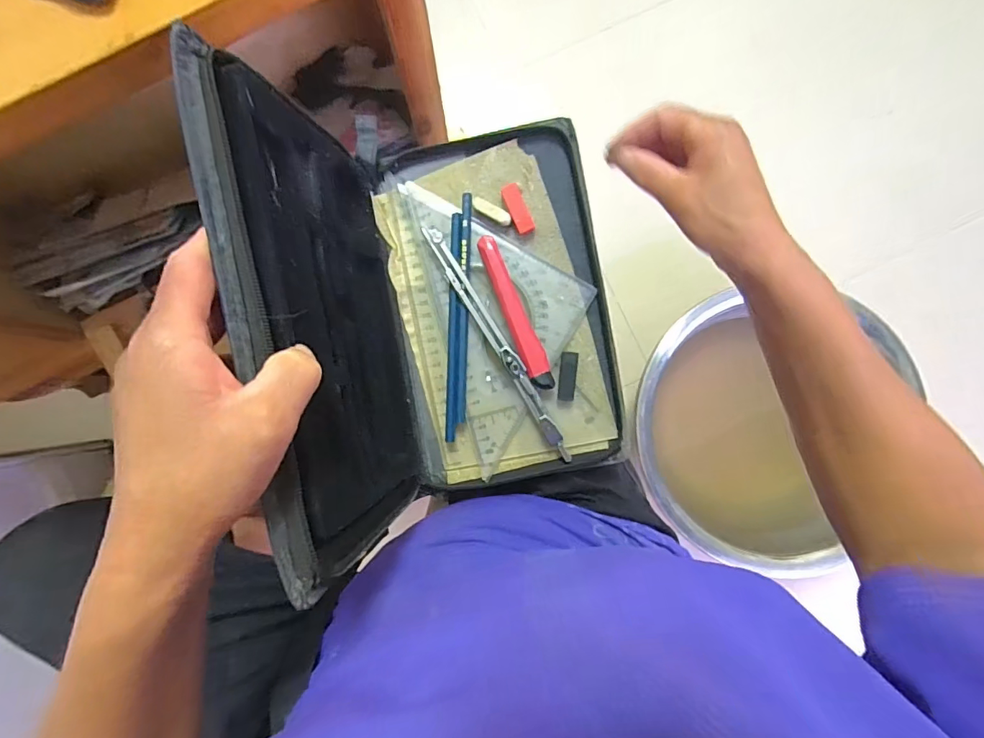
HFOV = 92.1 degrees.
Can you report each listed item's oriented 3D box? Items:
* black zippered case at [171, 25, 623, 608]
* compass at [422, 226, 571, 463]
[{"bbox_3d":[-0.017,-0.045,0.295,0.202,0.174,0.257,-12,88,0],"label":"black zippered case"},{"bbox_3d":[0.006,-0.019,0.360,0.014,0.019,0.203,-32,88,-1],"label":"compass"}]

